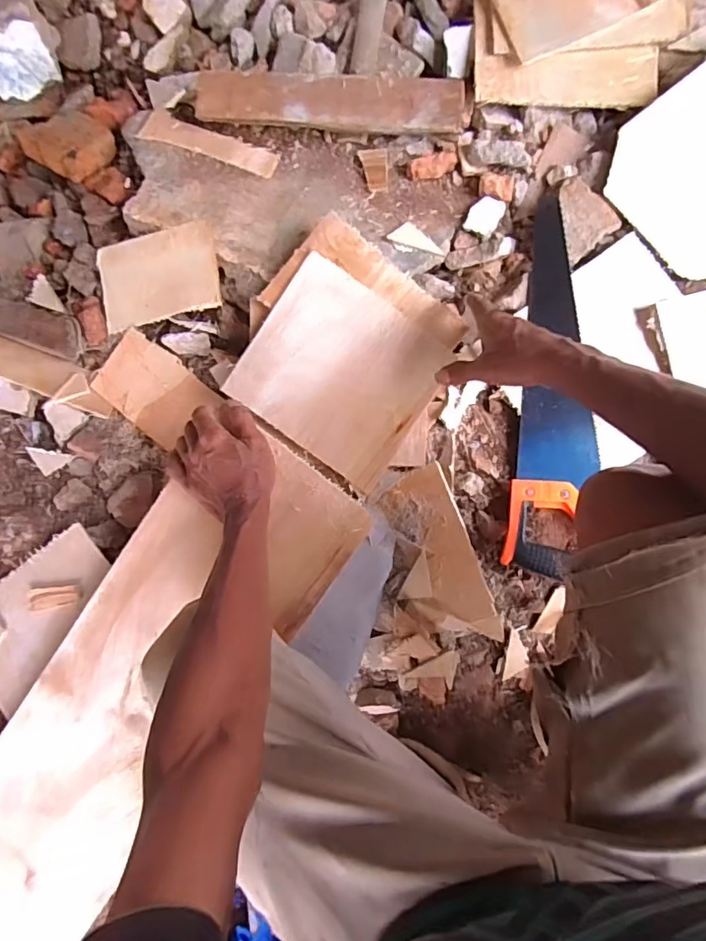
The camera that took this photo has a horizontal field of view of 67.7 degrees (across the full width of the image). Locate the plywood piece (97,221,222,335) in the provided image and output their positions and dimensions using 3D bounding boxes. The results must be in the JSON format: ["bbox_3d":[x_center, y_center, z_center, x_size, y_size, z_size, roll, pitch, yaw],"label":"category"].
[{"bbox_3d":[-0.252,-0.249,0.680,0.177,0.009,0.108,-7,94,16],"label":"plywood piece"}]

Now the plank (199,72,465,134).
[{"bbox_3d":[-0.033,-0.460,0.654,0.336,0.015,0.060,8,101,9],"label":"plank"}]

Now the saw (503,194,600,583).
[{"bbox_3d":[0.241,-0.098,0.610,0.090,0.029,0.437,6,90,7],"label":"saw"}]

